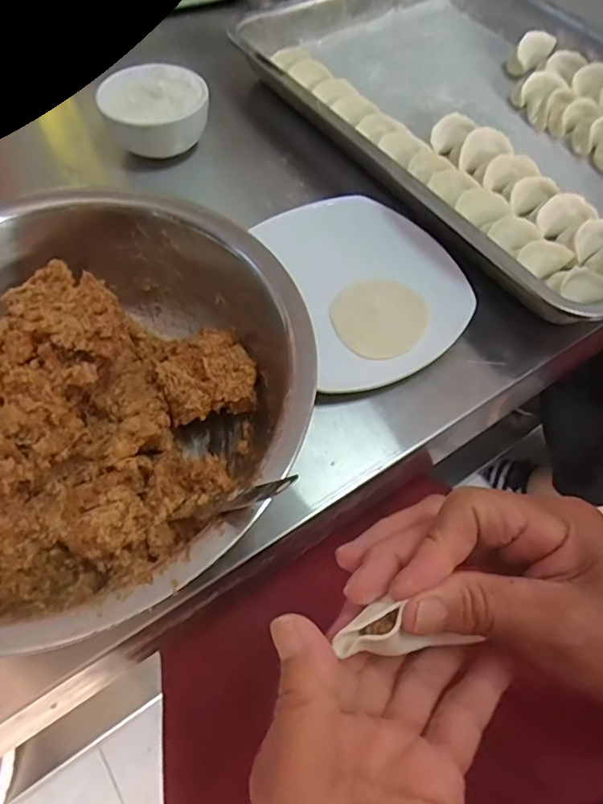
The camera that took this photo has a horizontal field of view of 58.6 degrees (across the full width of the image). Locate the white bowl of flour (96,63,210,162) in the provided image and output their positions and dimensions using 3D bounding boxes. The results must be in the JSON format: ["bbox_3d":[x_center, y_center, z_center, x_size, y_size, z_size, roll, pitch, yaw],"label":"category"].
[{"bbox_3d":[-0.136,-0.267,0.512,0.093,0.059,0.087,-22,62,-14],"label":"white bowl of flour"}]

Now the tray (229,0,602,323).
[{"bbox_3d":[0.188,-0.291,0.534,0.343,0.053,0.479,-29,64,-18],"label":"tray"}]

